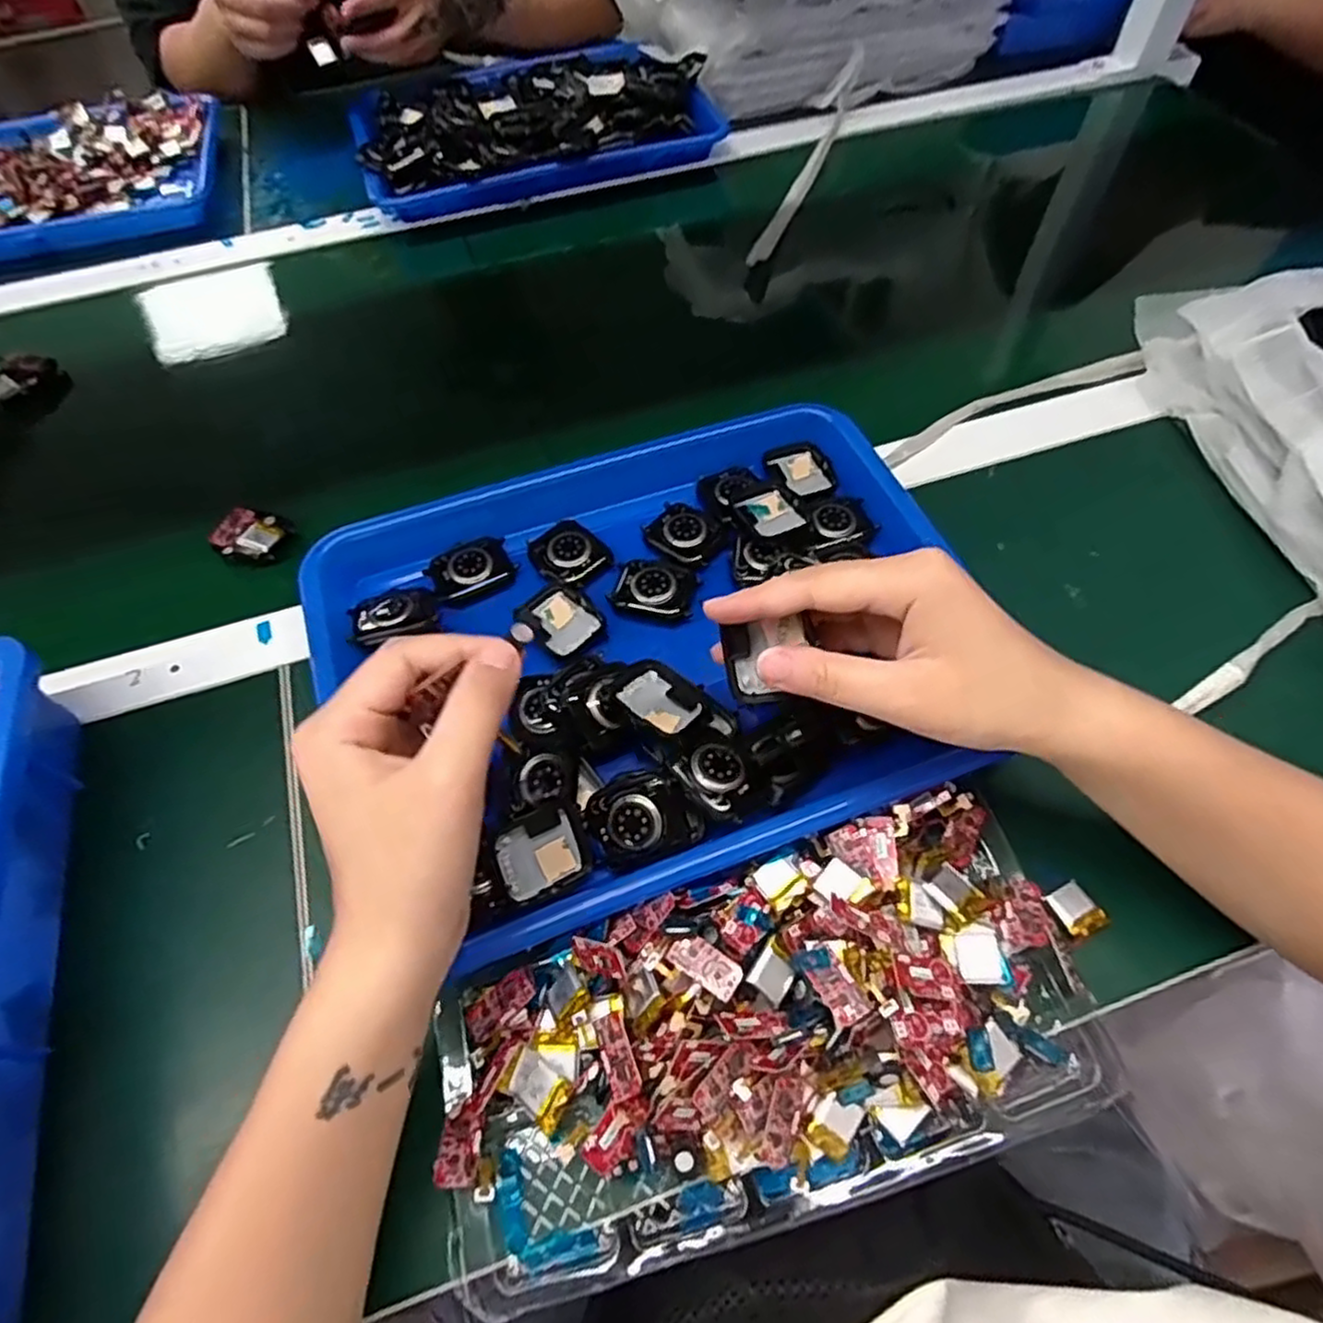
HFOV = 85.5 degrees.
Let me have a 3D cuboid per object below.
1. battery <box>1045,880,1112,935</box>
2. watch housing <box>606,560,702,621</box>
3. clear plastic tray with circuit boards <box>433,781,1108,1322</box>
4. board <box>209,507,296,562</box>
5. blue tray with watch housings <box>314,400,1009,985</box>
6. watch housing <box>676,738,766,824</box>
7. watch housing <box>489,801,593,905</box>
[{"bbox_3d":[0.185,0.110,0.319,0.018,0.004,0.022,-33,61,-2],"label":"battery"},{"bbox_3d":[-0.004,-0.041,0.390,0.044,0.007,0.031,11,60,9],"label":"watch housing"},{"bbox_3d":[0.042,0.146,0.283,0.256,0.050,0.123,-17,60,-8],"label":"clear plastic tray with circuit boards"},{"bbox_3d":[-0.253,-0.080,0.439,0.043,0.017,0.036,12,60,9],"label":"board"},{"bbox_3d":[-0.004,-0.025,0.375,0.312,0.037,0.262,-20,60,-10],"label":"blue tray with watch housings"},{"bbox_3d":[0.027,0.052,0.318,0.033,0.011,0.038,-31,63,-16],"label":"watch housing"},{"bbox_3d":[-0.053,0.083,0.312,0.039,0.008,0.035,-22,94,-31],"label":"watch housing"}]

